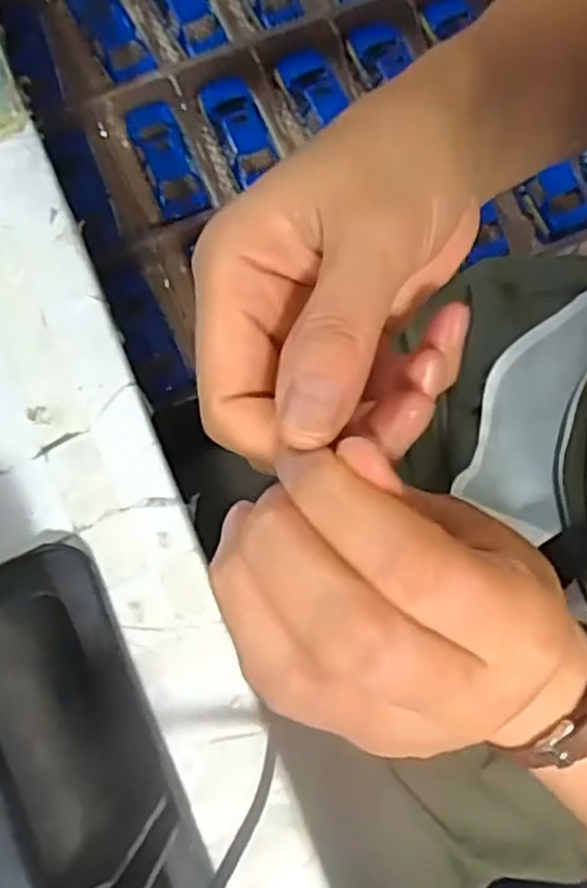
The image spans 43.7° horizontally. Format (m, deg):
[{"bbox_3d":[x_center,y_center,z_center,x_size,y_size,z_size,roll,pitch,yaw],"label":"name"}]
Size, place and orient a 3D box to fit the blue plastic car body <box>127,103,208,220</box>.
[{"bbox_3d":[-0.121,-0.272,0.698,0.044,0.031,0.125,-22,81,-6],"label":"blue plastic car body"}]

